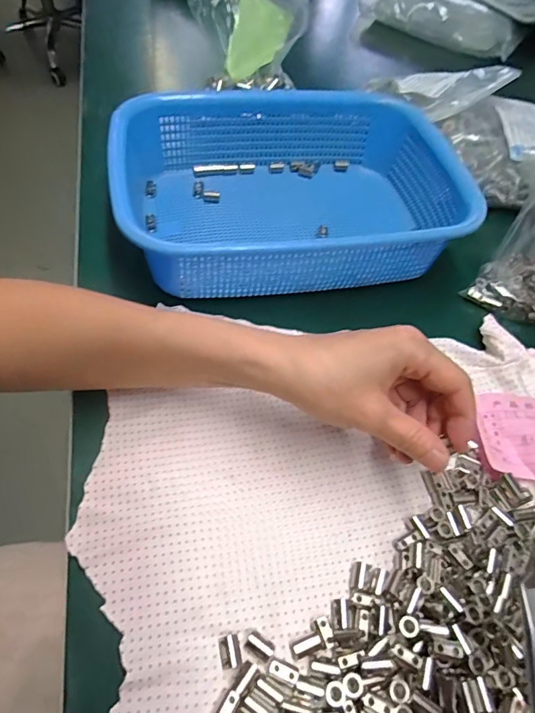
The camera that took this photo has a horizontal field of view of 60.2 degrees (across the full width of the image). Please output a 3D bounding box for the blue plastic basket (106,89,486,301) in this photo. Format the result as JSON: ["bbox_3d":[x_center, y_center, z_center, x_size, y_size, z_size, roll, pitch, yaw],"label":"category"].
[{"bbox_3d":[0.020,-0.145,0.407,0.275,0.083,0.198,-8,57,-9],"label":"blue plastic basket"}]

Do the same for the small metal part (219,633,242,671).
[{"bbox_3d":[-0.019,0.151,0.235,0.011,0.008,0.015,-10,57,-10],"label":"small metal part"}]

